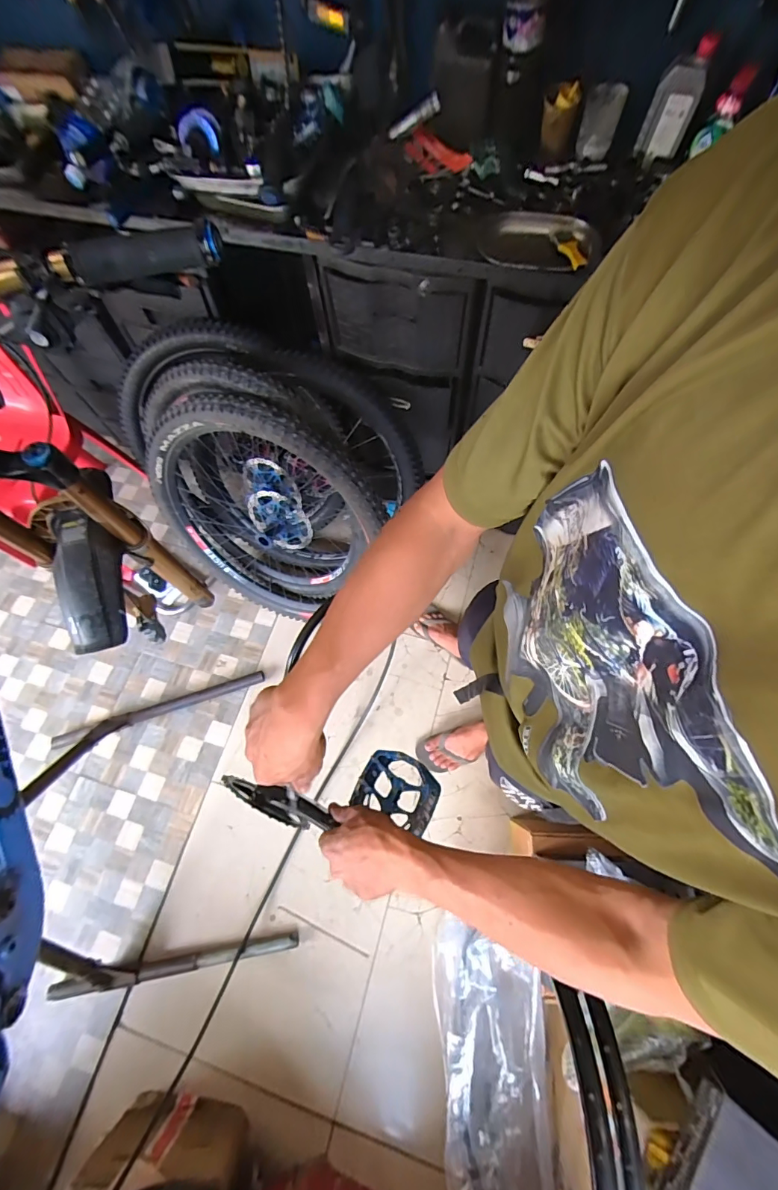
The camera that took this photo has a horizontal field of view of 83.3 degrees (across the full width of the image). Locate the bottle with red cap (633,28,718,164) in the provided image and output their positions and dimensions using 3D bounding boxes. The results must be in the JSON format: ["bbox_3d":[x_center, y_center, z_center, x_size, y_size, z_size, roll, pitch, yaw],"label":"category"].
[{"bbox_3d":[0.525,-0.904,0.805,0.082,0.145,0.037,19,71,10],"label":"bottle with red cap"}]

